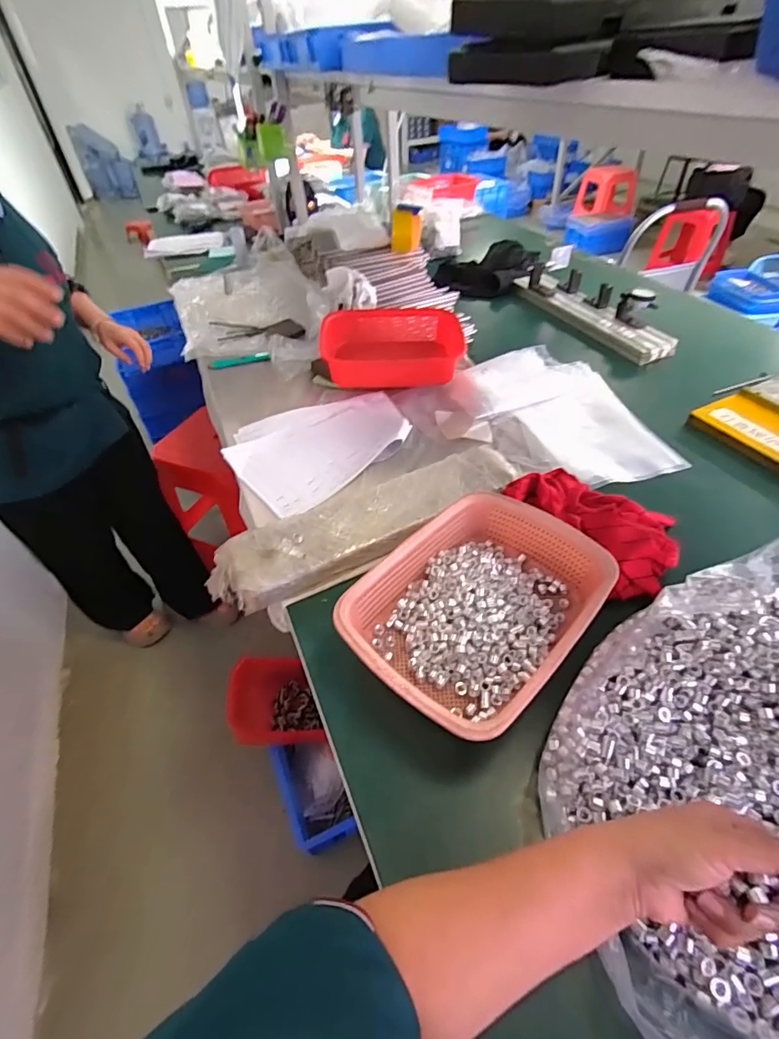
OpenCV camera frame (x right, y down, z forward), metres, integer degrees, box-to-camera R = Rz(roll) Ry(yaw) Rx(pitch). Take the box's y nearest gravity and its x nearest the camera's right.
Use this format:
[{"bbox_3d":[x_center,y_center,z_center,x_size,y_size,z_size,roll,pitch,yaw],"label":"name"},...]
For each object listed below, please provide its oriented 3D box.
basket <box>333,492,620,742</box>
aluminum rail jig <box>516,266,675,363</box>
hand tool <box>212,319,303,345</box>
[{"bbox_3d":[0.104,0.099,0.551,0.218,0.071,0.300,33,56,30],"label":"basket"},{"bbox_3d":[0.476,-0.521,1.131,0.109,0.097,0.481,-19,48,-15],"label":"aluminum rail jig"},{"bbox_3d":[-0.343,-0.473,1.174,0.250,0.034,0.103,10,47,12],"label":"hand tool"}]

